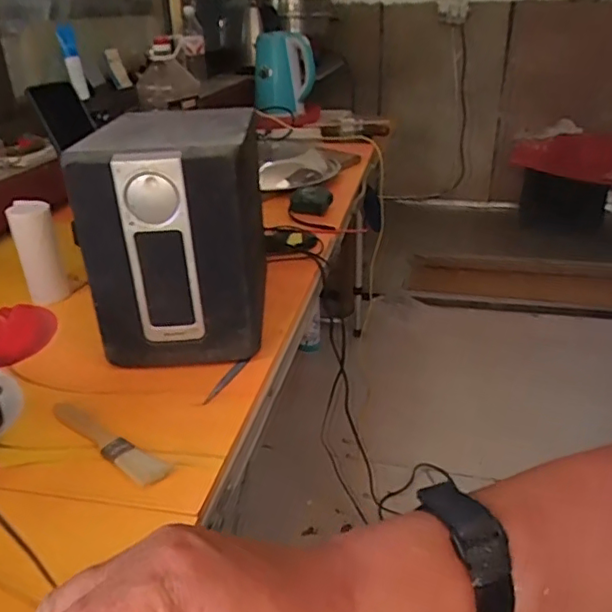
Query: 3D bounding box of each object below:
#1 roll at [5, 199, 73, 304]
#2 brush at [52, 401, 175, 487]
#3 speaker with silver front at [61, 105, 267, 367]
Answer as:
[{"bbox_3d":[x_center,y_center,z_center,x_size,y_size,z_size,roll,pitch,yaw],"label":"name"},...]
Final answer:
[{"bbox_3d":[-0.348,-0.073,0.771,0.054,0.126,0.052,-11,30,-18],"label":"roll"},{"bbox_3d":[-0.177,0.115,0.509,0.164,0.012,0.027,20,35,34],"label":"brush"},{"bbox_3d":[-0.137,-0.088,0.651,0.171,0.215,0.225,-4,28,-5],"label":"speaker with silver front"}]

